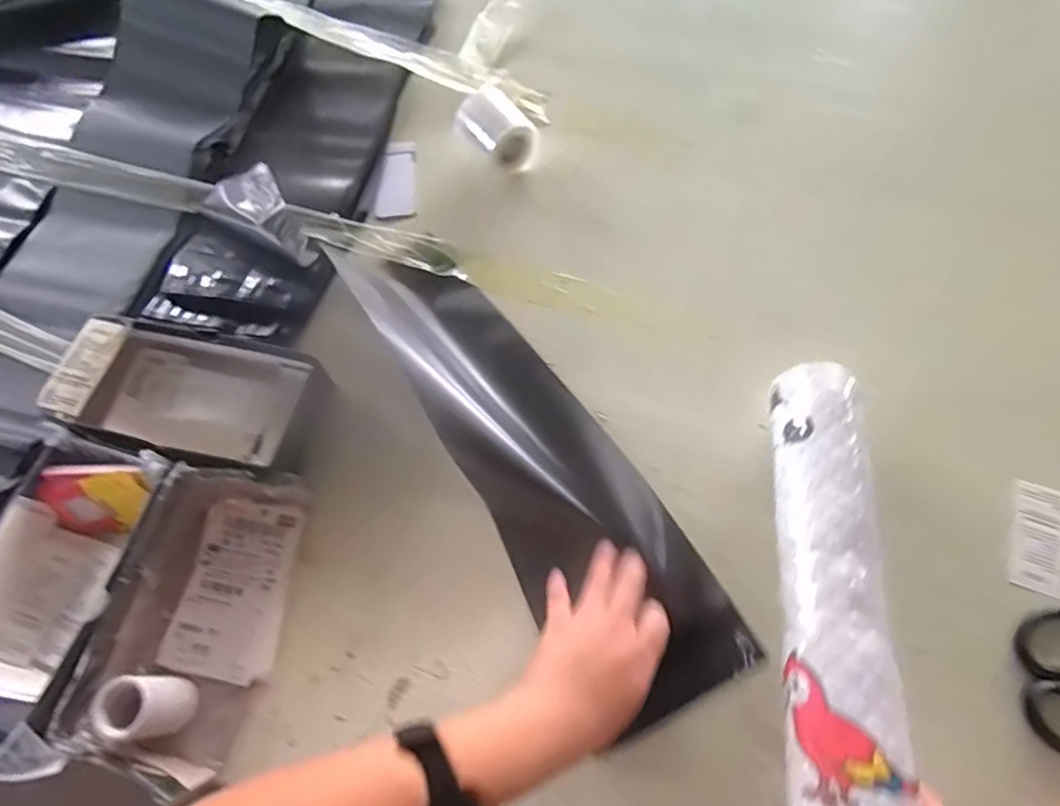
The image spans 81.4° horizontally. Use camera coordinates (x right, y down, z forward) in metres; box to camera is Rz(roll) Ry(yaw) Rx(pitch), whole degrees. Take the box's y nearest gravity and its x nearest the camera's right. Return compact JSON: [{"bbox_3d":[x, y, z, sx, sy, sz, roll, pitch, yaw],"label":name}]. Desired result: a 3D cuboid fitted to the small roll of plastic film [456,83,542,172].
[{"bbox_3d":[-0.038,-0.288,0.660,0.064,0.065,0.074,-42,70,-15],"label":"small roll of plastic film"}]

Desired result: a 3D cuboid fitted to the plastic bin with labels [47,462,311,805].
[{"bbox_3d":[-0.262,0.161,0.482,0.123,0.059,0.225,11,66,8],"label":"plastic bin with labels"}]

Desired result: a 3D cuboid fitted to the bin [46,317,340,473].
[{"bbox_3d":[-0.298,-0.010,0.549,0.224,0.049,0.125,12,67,8],"label":"bin"}]

